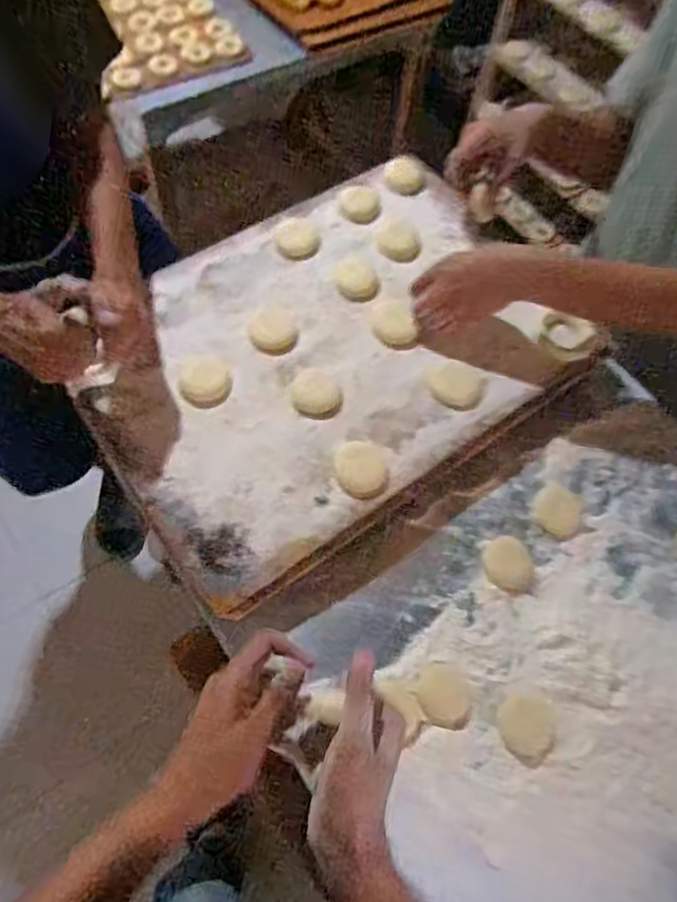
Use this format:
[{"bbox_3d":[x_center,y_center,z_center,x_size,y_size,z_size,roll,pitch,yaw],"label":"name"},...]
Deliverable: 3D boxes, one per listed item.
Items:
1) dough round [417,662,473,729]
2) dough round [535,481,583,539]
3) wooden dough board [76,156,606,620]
[{"bbox_3d":[0.115,0.263,0.666,0.057,0.007,0.062,2,63,-3],"label":"dough round"},{"bbox_3d":[0.271,0.072,0.764,0.060,0.006,0.067,39,67,15],"label":"dough round"},{"bbox_3d":[-0.004,-0.131,0.790,0.608,0.042,0.444,-34,70,-19],"label":"wooden dough board"}]

